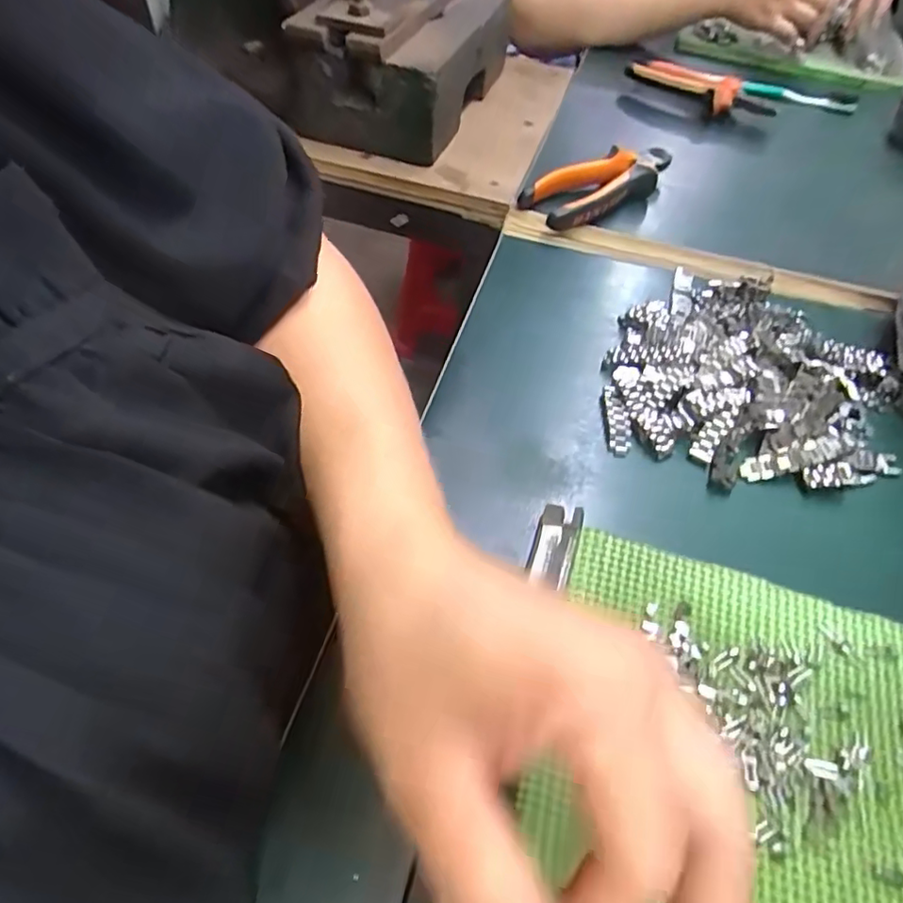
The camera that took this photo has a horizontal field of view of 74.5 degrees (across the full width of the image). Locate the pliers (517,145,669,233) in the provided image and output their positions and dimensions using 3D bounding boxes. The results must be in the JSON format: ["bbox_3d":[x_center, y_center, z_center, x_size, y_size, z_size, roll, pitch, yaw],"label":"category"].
[{"bbox_3d":[0.126,-0.218,0.486,0.138,0.026,0.051,-27,60,-22],"label":"pliers"}]

